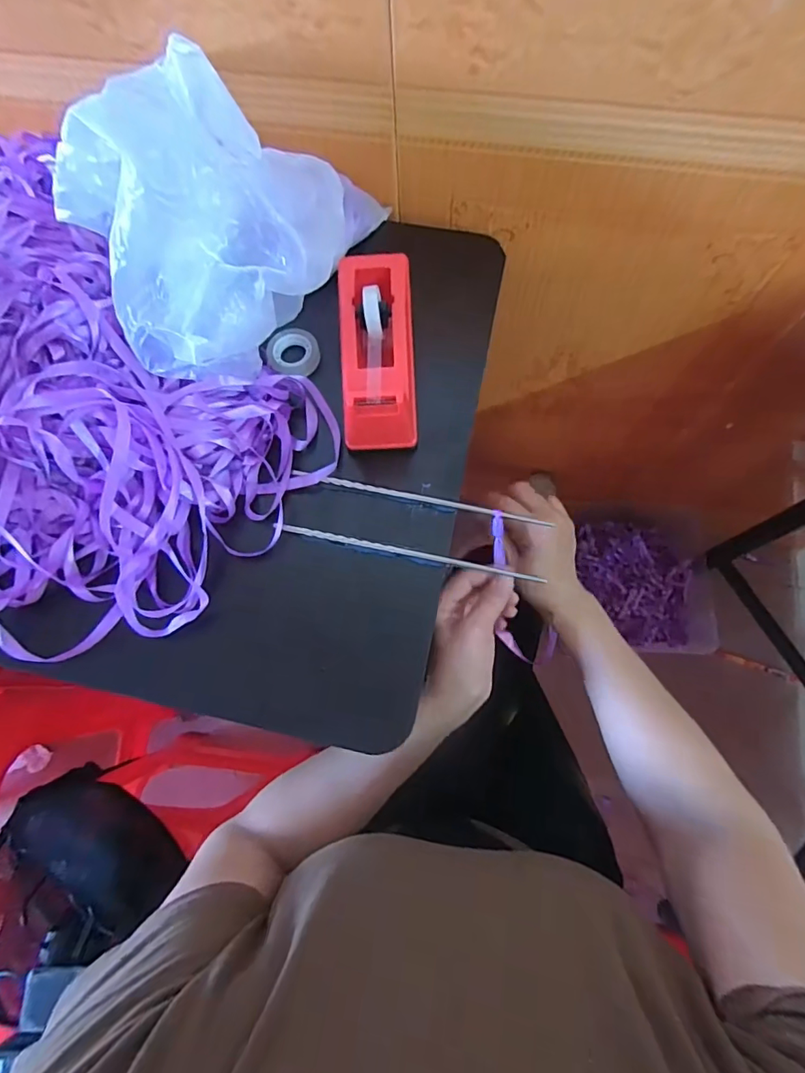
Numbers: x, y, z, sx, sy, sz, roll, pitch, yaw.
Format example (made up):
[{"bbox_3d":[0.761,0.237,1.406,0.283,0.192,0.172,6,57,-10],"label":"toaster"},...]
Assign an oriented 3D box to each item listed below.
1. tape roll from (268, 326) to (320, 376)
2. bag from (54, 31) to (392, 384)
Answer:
[{"bbox_3d":[-0.100,-0.171,0.464,0.046,0.018,0.041,-6,72,1],"label":"tape roll"},{"bbox_3d":[-0.130,-0.262,0.396,0.160,0.161,0.282,26,75,10],"label":"bag"}]

